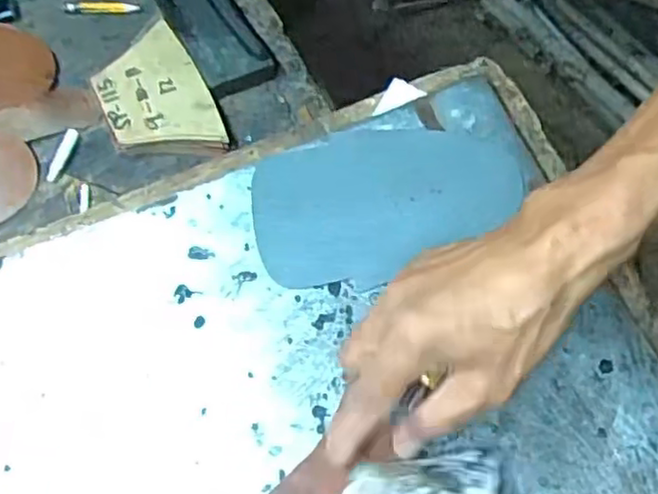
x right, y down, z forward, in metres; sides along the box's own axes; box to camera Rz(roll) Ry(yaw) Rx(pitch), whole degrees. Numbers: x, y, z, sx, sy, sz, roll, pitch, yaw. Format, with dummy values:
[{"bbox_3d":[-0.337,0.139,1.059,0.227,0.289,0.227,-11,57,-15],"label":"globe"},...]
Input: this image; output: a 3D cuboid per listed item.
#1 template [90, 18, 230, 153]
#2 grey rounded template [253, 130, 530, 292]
[{"bbox_3d":[-0.127,-0.108,0.512,0.073,0.015,0.119,-22,64,-12],"label":"template"},{"bbox_3d":[0.035,-0.029,0.436,0.161,0.004,0.097,-8,69,2],"label":"grey rounded template"}]

